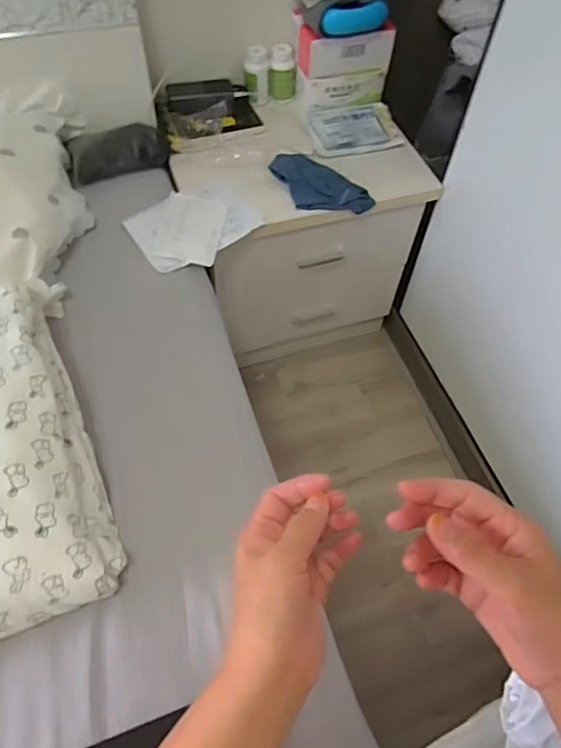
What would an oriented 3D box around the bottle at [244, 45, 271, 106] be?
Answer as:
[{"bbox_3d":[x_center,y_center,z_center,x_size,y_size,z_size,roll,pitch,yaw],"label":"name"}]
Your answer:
[{"bbox_3d":[-0.045,-0.611,1.094,0.047,0.093,0.046,-16,59,-14],"label":"bottle"}]

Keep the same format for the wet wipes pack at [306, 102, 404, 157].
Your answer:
[{"bbox_3d":[0.151,-0.496,1.082,0.181,0.014,0.147,-11,58,-11],"label":"wet wipes pack"}]

